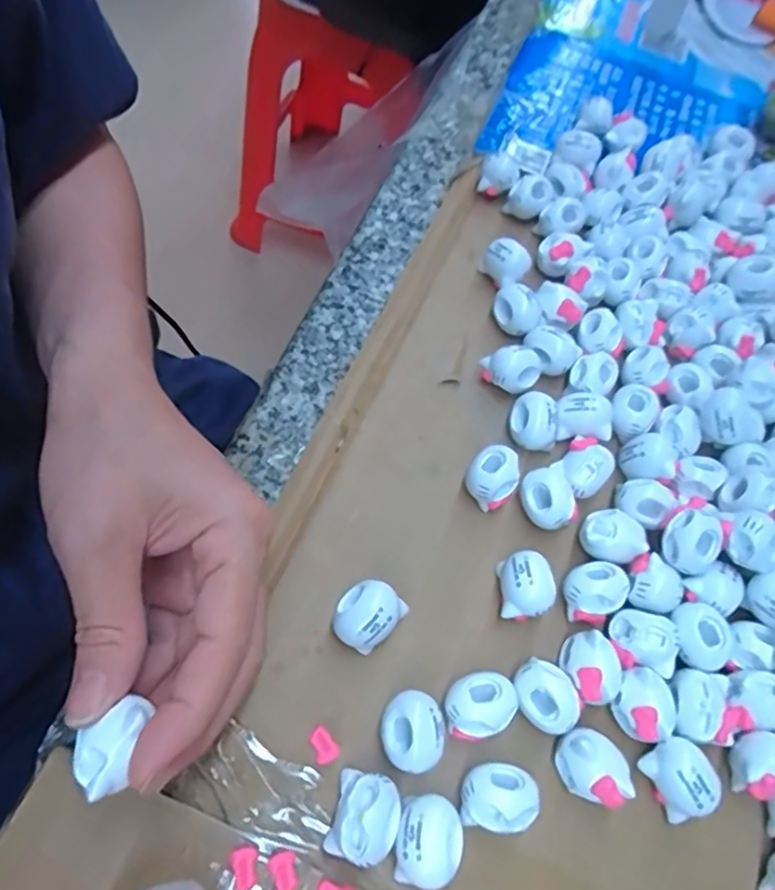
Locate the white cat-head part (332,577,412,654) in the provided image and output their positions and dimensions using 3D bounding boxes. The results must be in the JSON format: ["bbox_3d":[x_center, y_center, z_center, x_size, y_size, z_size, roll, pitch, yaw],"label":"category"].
[{"bbox_3d":[-0.008,0.065,0.236,0.022,0.019,0.025,38,65,11],"label":"white cat-head part"}]

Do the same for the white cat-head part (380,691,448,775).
[{"bbox_3d":[0.009,0.102,0.220,0.022,0.014,0.025,-9,66,-13],"label":"white cat-head part"}]

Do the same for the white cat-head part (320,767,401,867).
[{"bbox_3d":[-0.007,0.123,0.205,0.022,0.017,0.025,16,63,0],"label":"white cat-head part"}]

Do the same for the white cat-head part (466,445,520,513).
[{"bbox_3d":[0.045,0.013,0.267,0.021,0.017,0.023,3,64,-7],"label":"white cat-head part"}]

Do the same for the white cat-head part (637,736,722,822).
[{"bbox_3d":[0.106,0.120,0.224,0.020,0.014,0.025,-19,68,-16],"label":"white cat-head part"}]

